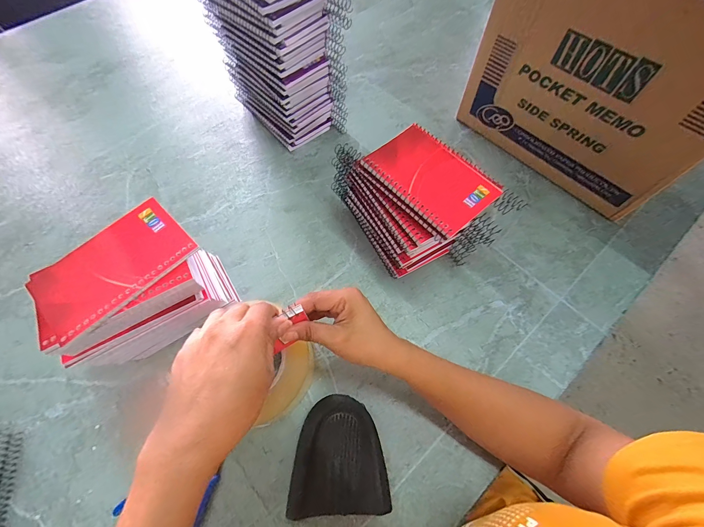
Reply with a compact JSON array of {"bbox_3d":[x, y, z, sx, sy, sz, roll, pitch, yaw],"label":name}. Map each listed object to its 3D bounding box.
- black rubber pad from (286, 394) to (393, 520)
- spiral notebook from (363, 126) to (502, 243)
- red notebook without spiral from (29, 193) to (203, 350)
[{"bbox_3d":[-0.013,0.199,0.337,0.095,0.029,0.104,-3,64,0],"label":"black rubber pad"},{"bbox_3d":[0.084,-0.094,0.339,0.085,0.013,0.128,-38,69,-15],"label":"spiral notebook"},{"bbox_3d":[-0.222,0.004,0.289,0.139,0.005,0.082,-42,70,-17],"label":"red notebook without spiral"}]

